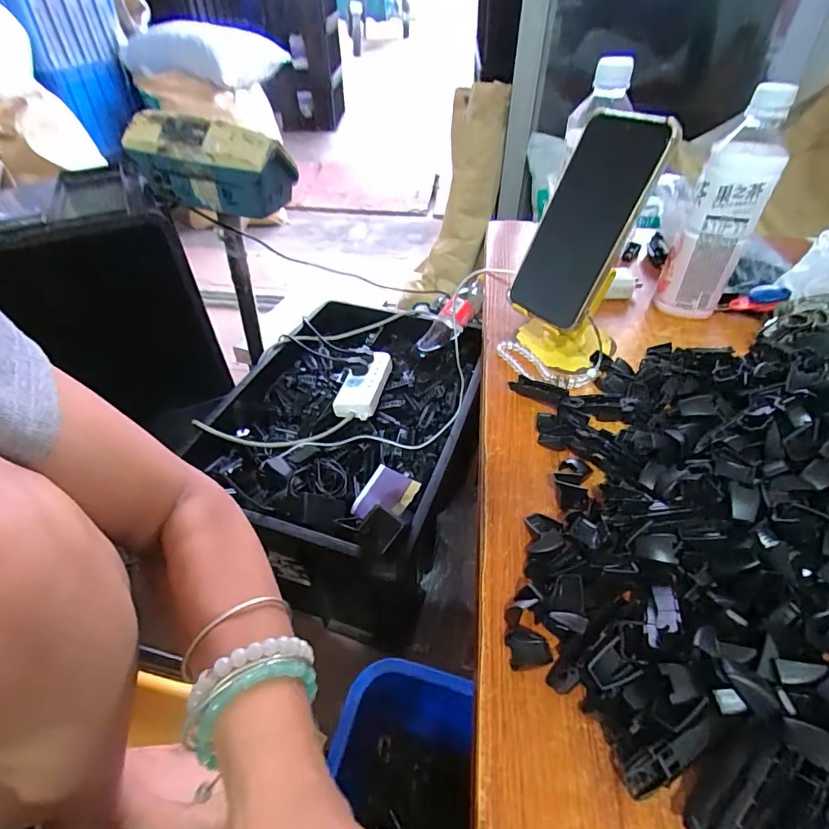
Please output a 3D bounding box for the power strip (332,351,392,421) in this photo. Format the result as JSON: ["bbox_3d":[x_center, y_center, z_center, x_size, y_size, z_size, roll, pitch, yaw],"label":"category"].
[{"bbox_3d":[-0.098,-0.062,0.912,0.079,0.029,0.183,7,44,7],"label":"power strip"}]

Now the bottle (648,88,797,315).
[{"bbox_3d":[0.299,-0.194,0.457,0.062,0.195,0.056,22,48,20],"label":"bottle"}]

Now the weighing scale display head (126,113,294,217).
[{"bbox_3d":[-0.349,-0.439,0.819,0.274,0.132,0.110,14,45,14],"label":"weighing scale display head"}]

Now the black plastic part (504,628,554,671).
[{"bbox_3d":[0.063,0.127,0.256,0.025,0.007,0.019,-6,44,-7],"label":"black plastic part"}]

